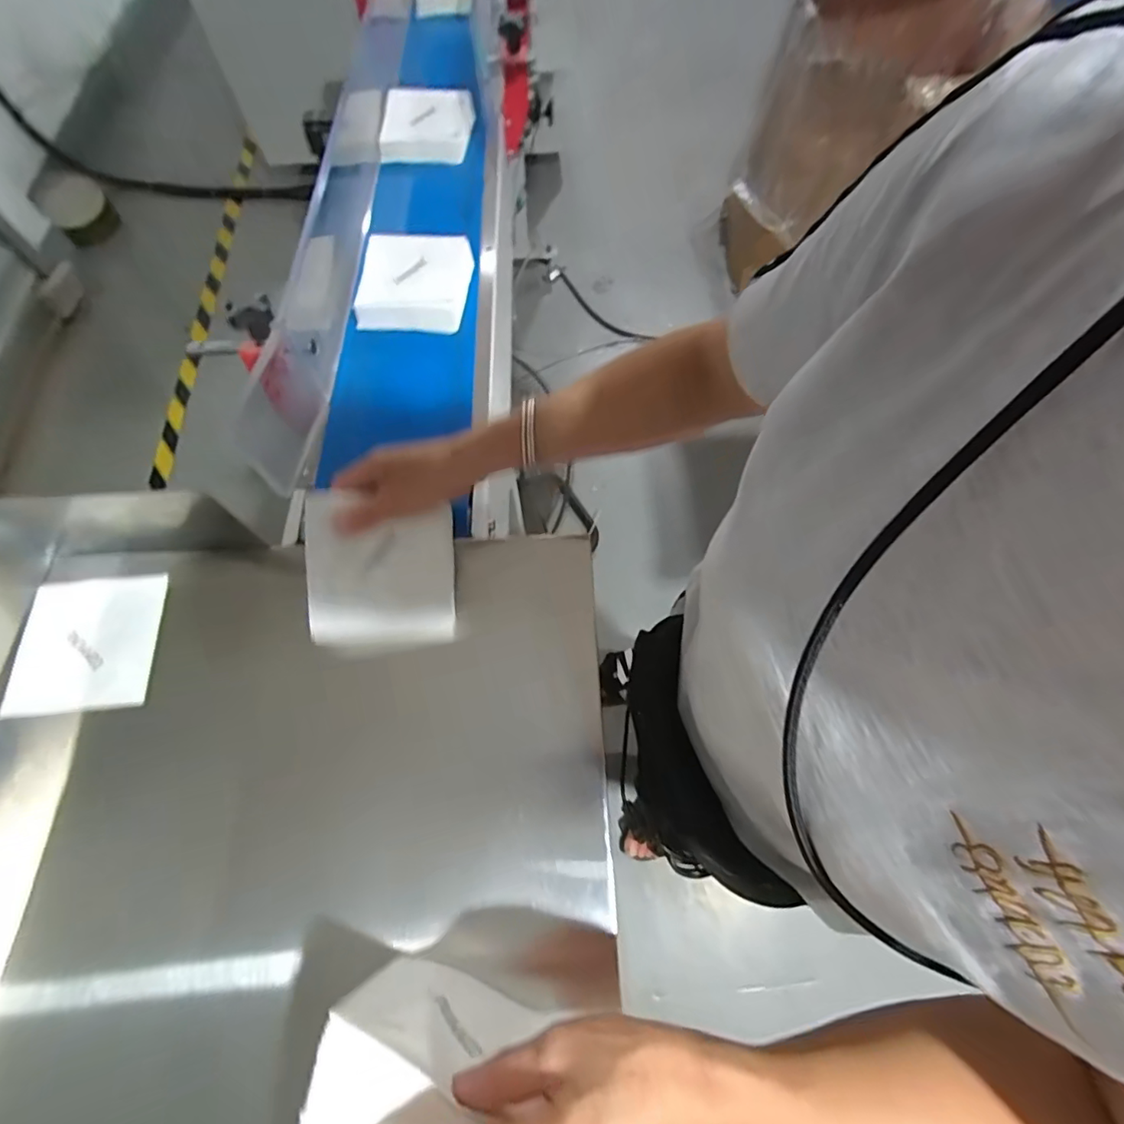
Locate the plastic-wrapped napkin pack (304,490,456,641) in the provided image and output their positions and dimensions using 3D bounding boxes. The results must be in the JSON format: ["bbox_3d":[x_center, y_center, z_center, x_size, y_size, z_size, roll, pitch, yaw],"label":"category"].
[{"bbox_3d":[-0.162,0.006,0.469,0.112,0.020,0.127,-4,87,-6],"label":"plastic-wrapped napkin pack"}]

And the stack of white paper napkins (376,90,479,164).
[{"bbox_3d":[-0.198,-0.639,0.787,0.125,0.039,0.122,3,66,2],"label":"stack of white paper napkins"}]

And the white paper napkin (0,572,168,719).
[{"bbox_3d":[-0.415,0.070,0.466,0.118,0.010,0.115,-5,69,-1],"label":"white paper napkin"}]

